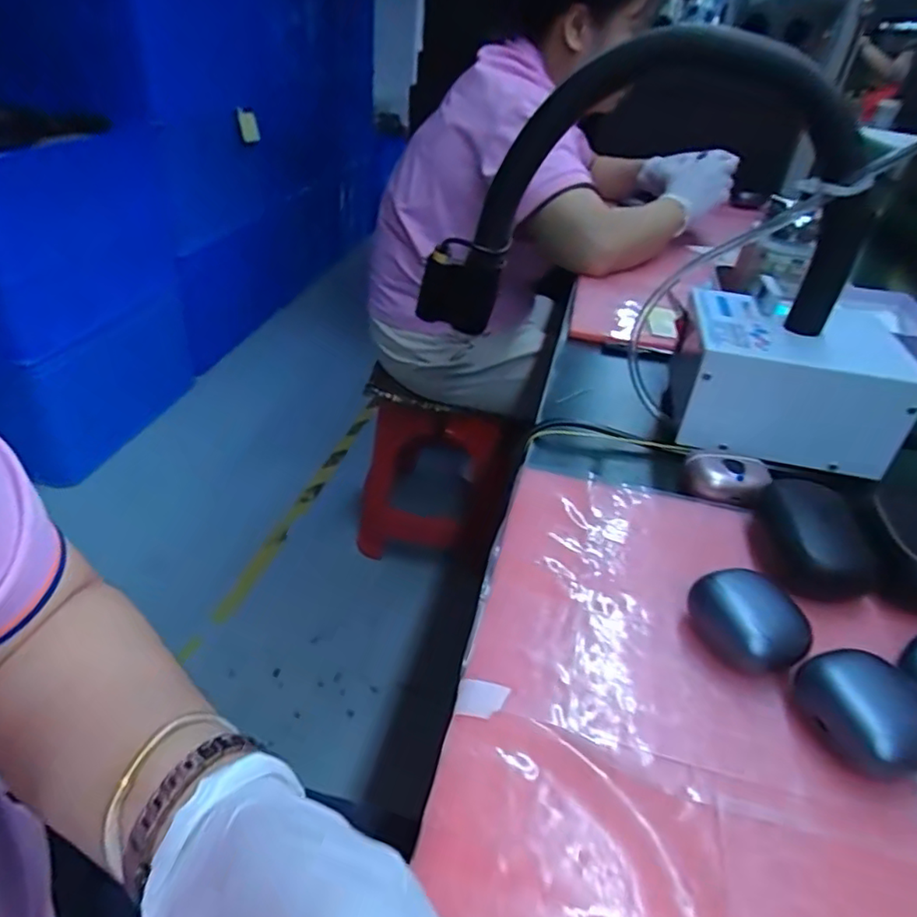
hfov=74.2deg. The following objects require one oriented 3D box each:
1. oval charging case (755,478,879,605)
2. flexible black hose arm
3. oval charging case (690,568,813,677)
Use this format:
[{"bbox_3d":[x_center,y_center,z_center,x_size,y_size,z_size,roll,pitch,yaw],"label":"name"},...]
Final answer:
[{"bbox_3d":[0.214,0.049,0.370,0.053,0.039,0.074,7,35,4],"label":"oval charging case"},{"bbox_3d":[0.129,-0.200,0.477,0.335,0.215,0.077,12,36,8],"label":"flexible black hose arm"},{"bbox_3d":[0.153,0.085,0.318,0.050,0.031,0.048,4,35,0],"label":"oval charging case"}]

